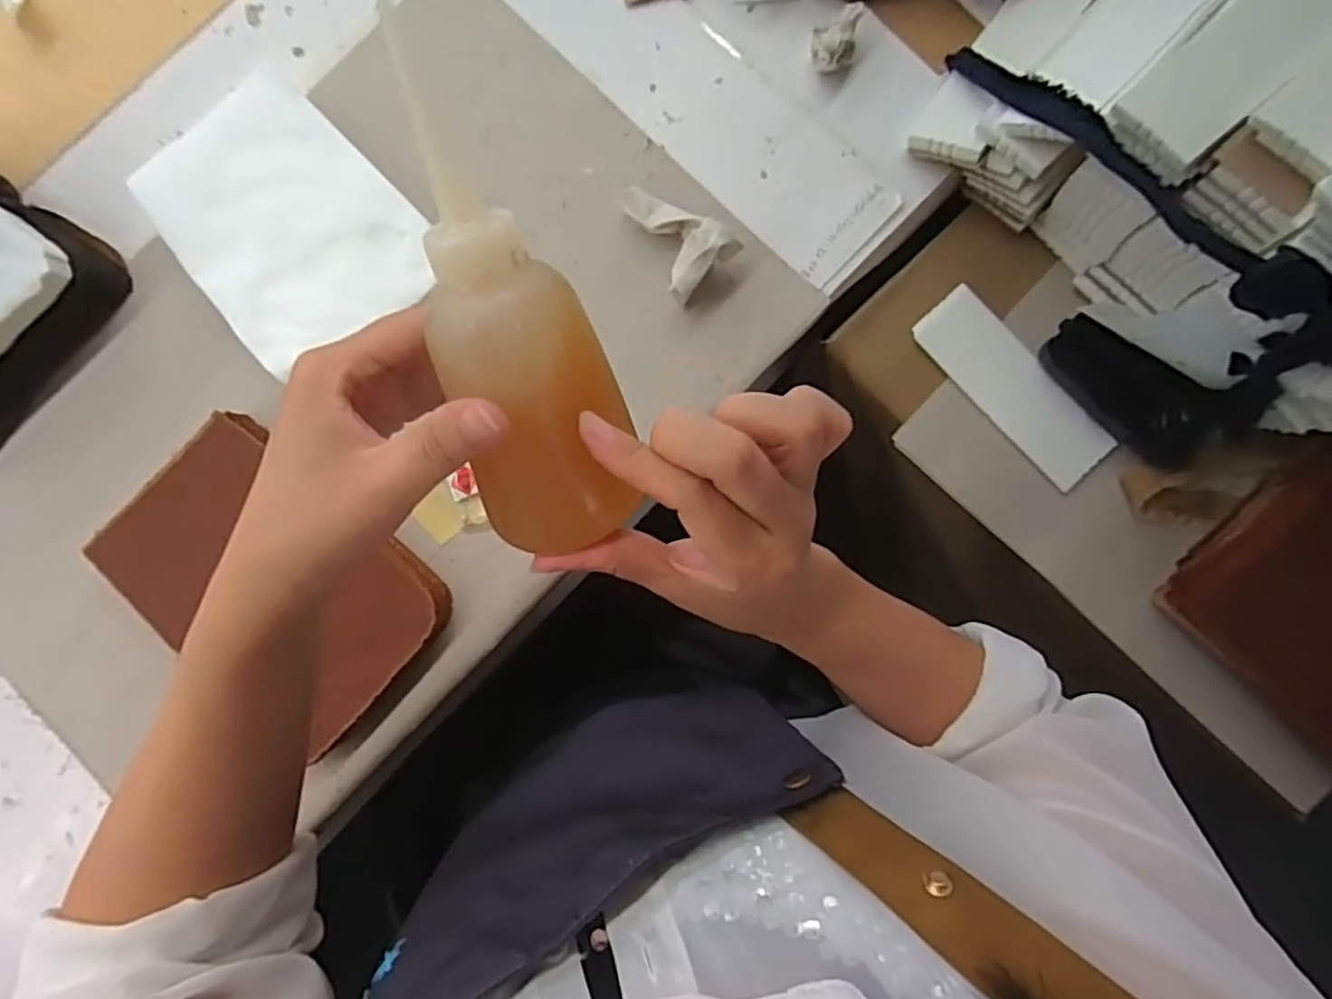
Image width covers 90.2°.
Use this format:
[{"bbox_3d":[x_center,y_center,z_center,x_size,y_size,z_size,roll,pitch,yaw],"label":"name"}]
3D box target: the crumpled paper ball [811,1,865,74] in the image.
[{"bbox_3d":[0.116,-0.314,0.454,0.030,0.026,0.039,21,86,0],"label":"crumpled paper ball"}]

